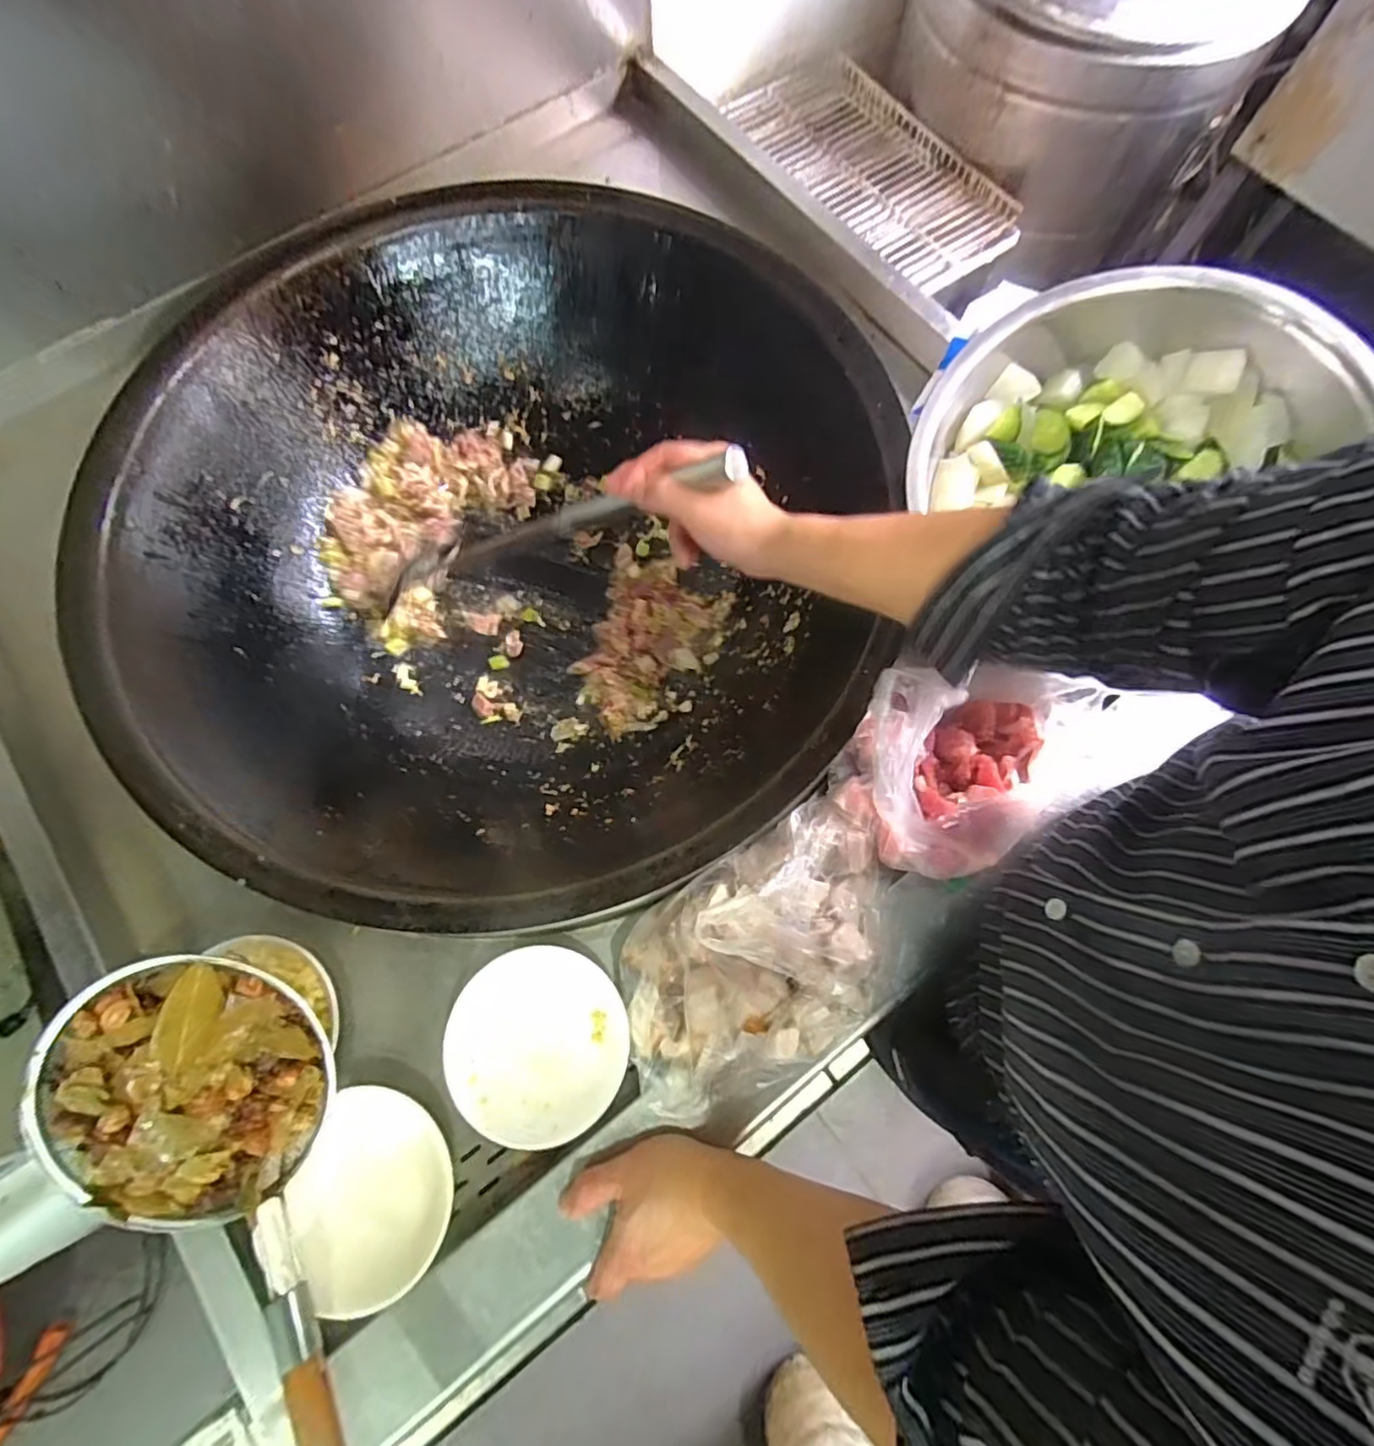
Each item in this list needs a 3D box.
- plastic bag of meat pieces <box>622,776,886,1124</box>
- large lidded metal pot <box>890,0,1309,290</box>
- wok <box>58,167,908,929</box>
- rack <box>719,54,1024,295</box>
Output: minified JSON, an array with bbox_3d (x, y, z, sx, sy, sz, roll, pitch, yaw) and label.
[{"bbox_3d":[0.072,0.181,0.493,0.278,0.087,0.170,-32,76,-8],"label":"plastic bag of meat pieces"},{"bbox_3d":[0.597,-1.036,1.002,0.494,0.315,0.407,37,77,10],"label":"large lidded metal pot"},{"bbox_3d":[-0.200,-0.190,0.743,0.761,0.278,0.789,9,74,3],"label":"wok"},{"bbox_3d":[0.300,-0.914,1.028,0.233,0.045,0.519,-40,78,-10],"label":"rack"}]

